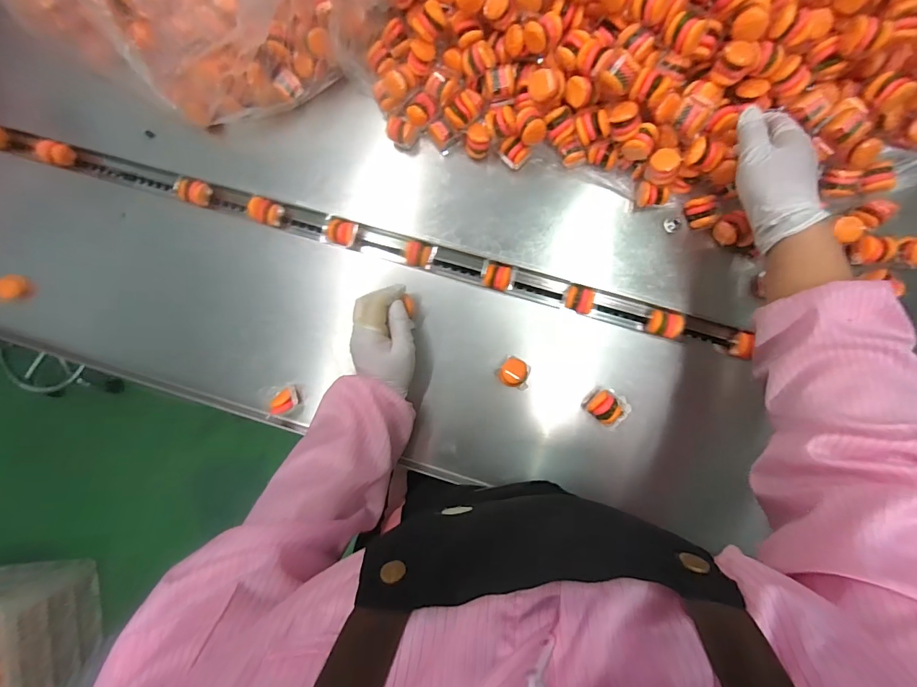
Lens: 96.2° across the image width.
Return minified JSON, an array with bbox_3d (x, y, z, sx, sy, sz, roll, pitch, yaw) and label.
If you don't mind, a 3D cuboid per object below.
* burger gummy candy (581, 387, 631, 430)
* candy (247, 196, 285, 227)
[{"bbox_3d":[0.174,0.074,0.475,0.046,0.033,0.038,36,90,5],"label":"burger gummy candy"},{"bbox_3d":[-0.245,-0.166,0.520,0.031,0.037,0.032,27,89,5],"label":"candy"}]

